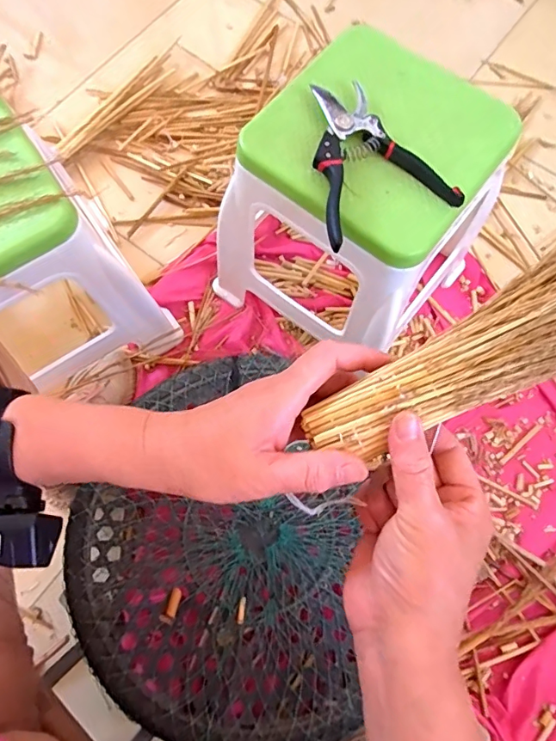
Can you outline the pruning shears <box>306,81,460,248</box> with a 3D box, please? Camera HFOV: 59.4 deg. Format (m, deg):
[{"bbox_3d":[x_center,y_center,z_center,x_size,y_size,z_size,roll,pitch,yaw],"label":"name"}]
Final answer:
[{"bbox_3d":[0.088,-0.220,0.498,0.143,0.024,0.166,-21,77,-7],"label":"pruning shears"}]

